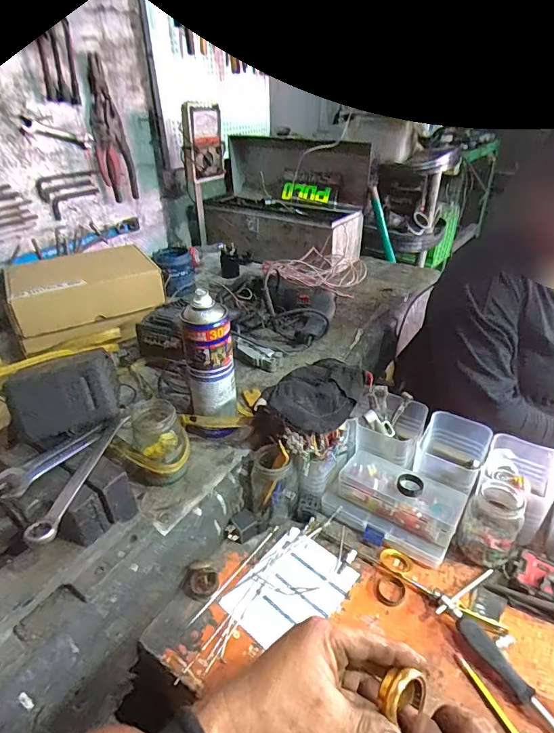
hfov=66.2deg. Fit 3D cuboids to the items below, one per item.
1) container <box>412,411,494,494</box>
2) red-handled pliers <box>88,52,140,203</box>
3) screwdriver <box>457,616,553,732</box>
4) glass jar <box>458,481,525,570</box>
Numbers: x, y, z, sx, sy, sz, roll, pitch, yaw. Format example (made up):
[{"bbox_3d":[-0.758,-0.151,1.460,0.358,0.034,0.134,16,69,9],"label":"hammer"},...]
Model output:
[{"bbox_3d":[0.254,0.133,0.625,0.087,0.080,0.118,20,39,29],"label":"container"},{"bbox_3d":[-0.389,-0.528,0.973,0.025,0.291,0.101,9,40,19],"label":"red-handled pliers"},{"bbox_3d":[0.244,0.321,0.414,0.019,0.025,0.158,-22,39,-28],"label":"screwdriver"},{"bbox_3d":[0.276,0.194,0.538,0.064,0.100,0.078,25,42,34],"label":"glass jar"}]

